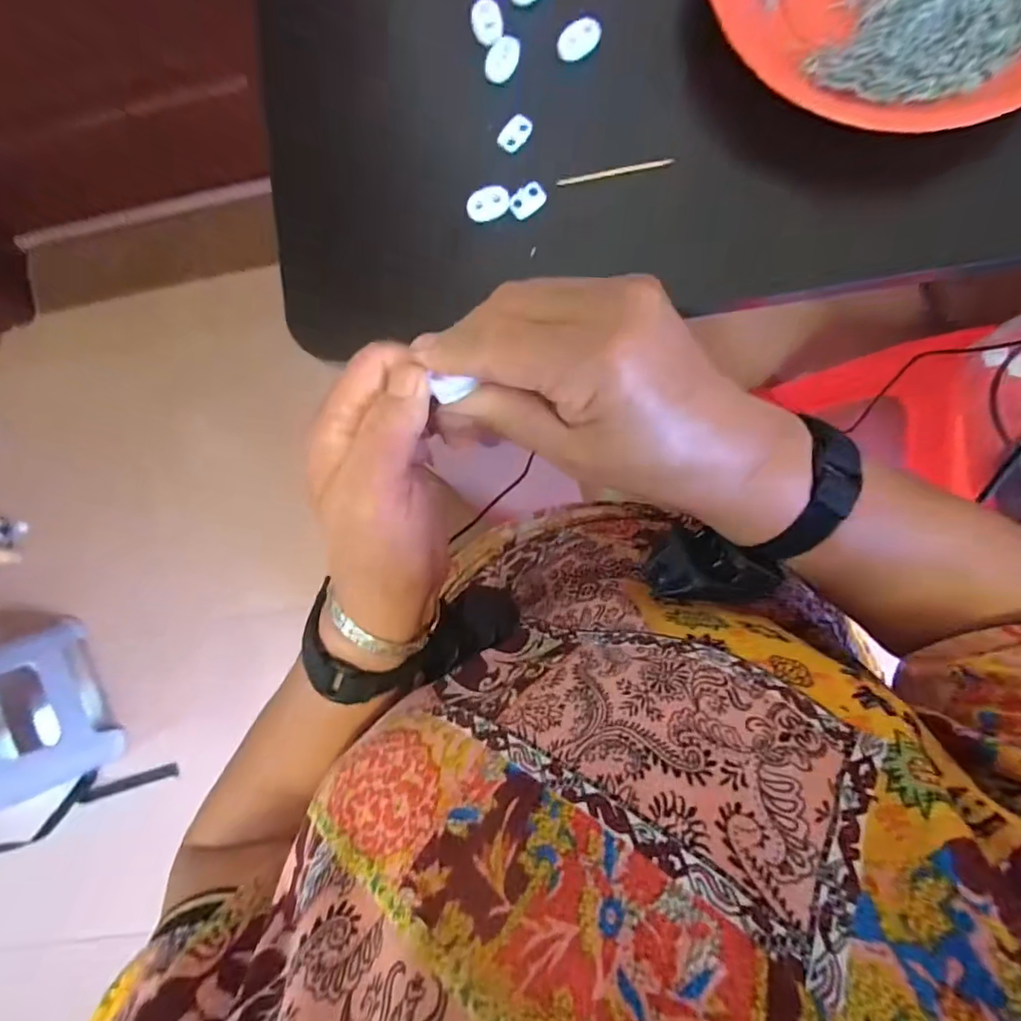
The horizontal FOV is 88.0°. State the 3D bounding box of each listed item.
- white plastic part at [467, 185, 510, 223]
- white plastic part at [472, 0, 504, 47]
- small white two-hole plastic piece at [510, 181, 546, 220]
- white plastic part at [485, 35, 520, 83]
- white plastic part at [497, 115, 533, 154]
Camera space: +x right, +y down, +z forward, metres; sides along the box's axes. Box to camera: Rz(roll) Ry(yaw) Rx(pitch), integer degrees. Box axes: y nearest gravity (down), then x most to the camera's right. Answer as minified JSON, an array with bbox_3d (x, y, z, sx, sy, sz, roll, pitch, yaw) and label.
[{"bbox_3d":[-0.012,-0.166,0.285,0.023,0.006,0.014,-24,87,4],"label":"white plastic part"},{"bbox_3d":[-0.012,-0.265,0.287,0.016,0.005,0.023,-14,88,4],"label":"white plastic part"},{"bbox_3d":[0.009,-0.168,0.286,0.020,0.004,0.014,-30,87,3],"label":"small white two-hole plastic piece"},{"bbox_3d":[-0.004,-0.243,0.285,0.012,0.007,0.024,42,92,4],"label":"white plastic part"},{"bbox_3d":[0.003,-0.204,0.287,0.013,0.004,0.019,33,91,5],"label":"white plastic part"}]

